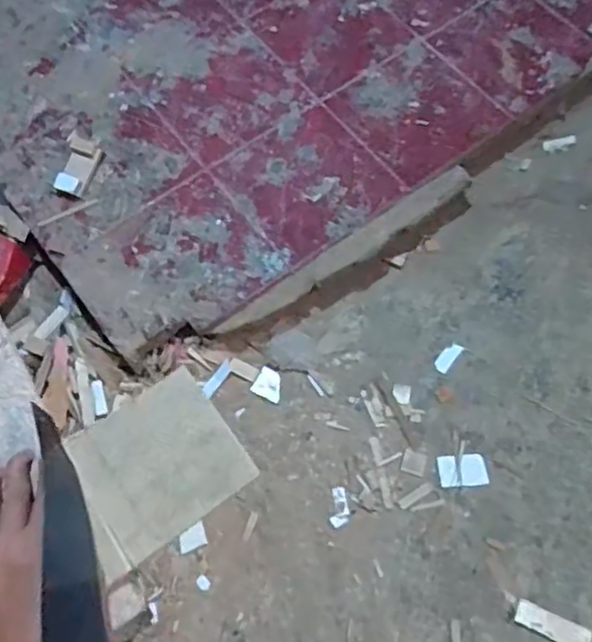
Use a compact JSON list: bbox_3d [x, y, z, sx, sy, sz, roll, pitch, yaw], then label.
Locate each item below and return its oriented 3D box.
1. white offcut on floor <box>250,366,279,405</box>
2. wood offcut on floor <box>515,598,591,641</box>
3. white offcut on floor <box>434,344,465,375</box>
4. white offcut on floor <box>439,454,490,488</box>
[{"bbox_3d":[-0.051,0.128,1.269,0.060,0.004,0.059,28,76,4],"label":"white offcut on floor"},{"bbox_3d":[0.440,0.523,1.083,0.126,0.010,0.042,25,69,11],"label":"wood offcut on floor"},{"bbox_3d":[0.310,0.075,1.291,0.031,0.004,0.068,37,76,22],"label":"white offcut on floor"},{"bbox_3d":[0.318,0.284,1.203,0.093,0.006,0.057,-4,67,-2],"label":"white offcut on floor"}]

